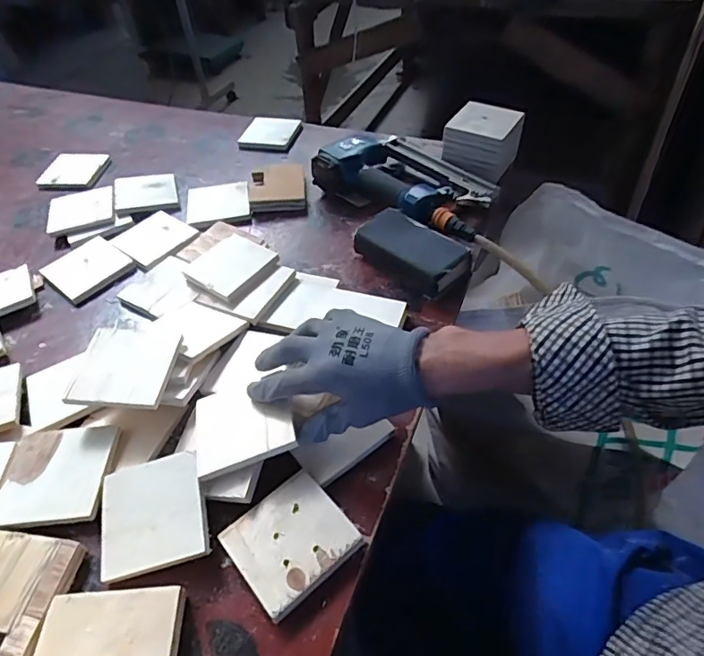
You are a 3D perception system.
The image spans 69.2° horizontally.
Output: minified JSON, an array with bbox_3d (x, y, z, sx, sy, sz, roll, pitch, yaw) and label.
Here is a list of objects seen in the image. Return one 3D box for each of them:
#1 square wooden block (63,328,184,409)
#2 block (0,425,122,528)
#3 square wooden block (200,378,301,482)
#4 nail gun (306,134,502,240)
[{"bbox_3d":[-0.226,0.035,0.514,0.091,0.013,0.106,5,44,-2],"label":"square wooden block"},{"bbox_3d":[-0.271,0.134,0.467,0.093,0.009,0.091,-4,47,2],"label":"block"},{"bbox_3d":[-0.100,0.085,0.470,0.092,0.007,0.091,-22,46,4],"label":"square wooden block"},{"bbox_3d":[0.089,-0.215,0.741,0.263,0.068,0.154,28,56,27],"label":"nail gun"}]

